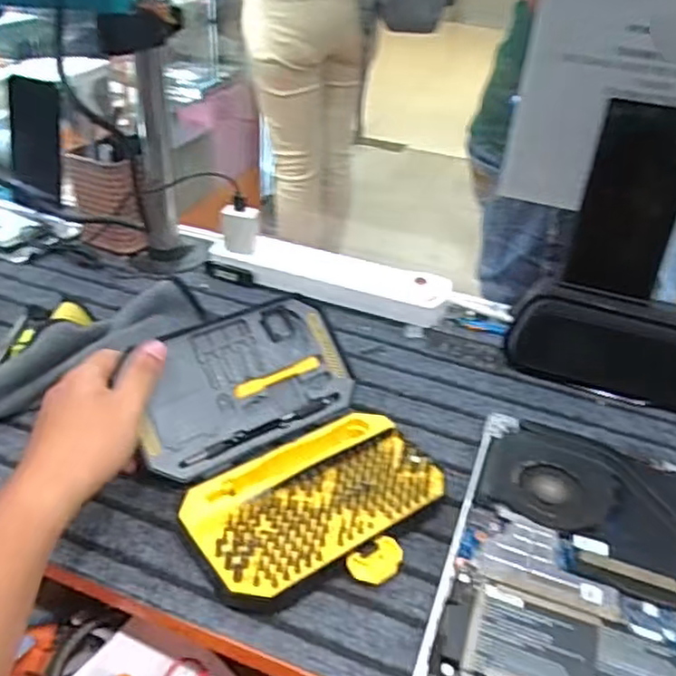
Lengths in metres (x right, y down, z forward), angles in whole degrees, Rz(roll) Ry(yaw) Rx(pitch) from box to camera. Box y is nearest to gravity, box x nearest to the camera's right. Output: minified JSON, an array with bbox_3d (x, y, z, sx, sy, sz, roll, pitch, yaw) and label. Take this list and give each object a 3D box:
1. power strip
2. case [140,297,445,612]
[{"bbox_3d":[-0.007,-0.068,0.737,0.256,0.030,0.067,16,35,17],"label":"power strip"},{"bbox_3d":[-0.036,0.070,0.489,0.179,0.076,0.205,-20,41,-32],"label":"case"}]

